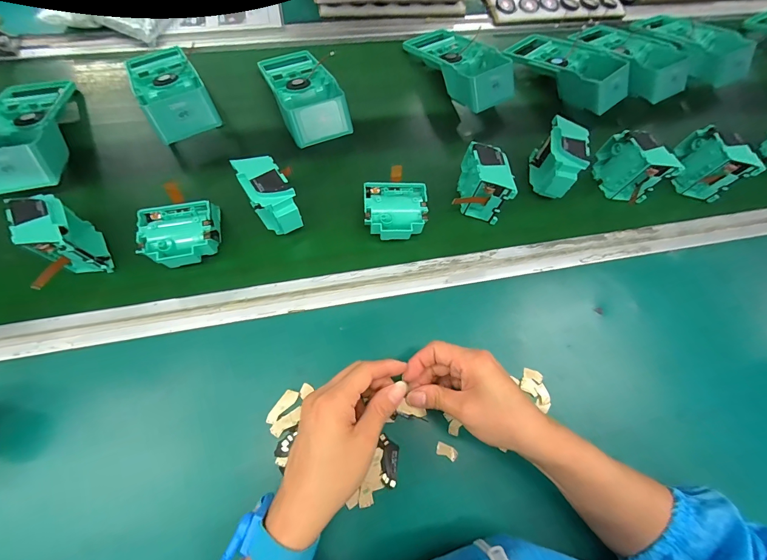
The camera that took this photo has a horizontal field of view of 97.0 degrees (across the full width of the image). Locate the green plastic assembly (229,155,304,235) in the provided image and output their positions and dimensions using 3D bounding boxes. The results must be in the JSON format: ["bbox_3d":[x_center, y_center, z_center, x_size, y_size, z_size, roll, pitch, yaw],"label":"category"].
[{"bbox_3d":[-0.128,-0.093,0.385,0.043,0.072,0.079,-30,72,-14],"label":"green plastic assembly"}]

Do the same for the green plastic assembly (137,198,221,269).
[{"bbox_3d":[-0.225,-0.051,0.381,0.075,0.035,0.069,-13,69,-8],"label":"green plastic assembly"}]

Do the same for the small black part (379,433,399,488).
[{"bbox_3d":[0.006,0.174,0.327,0.018,0.004,0.044,-2,68,-3],"label":"small black part"}]

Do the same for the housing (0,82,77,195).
[{"bbox_3d":[-0.446,-0.191,0.423,0.092,0.056,0.200,-12,69,-7],"label":"housing"}]

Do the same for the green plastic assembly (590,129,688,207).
[{"bbox_3d":[0.322,-0.148,0.442,0.036,0.074,0.081,-23,71,-11],"label":"green plastic assembly"}]

